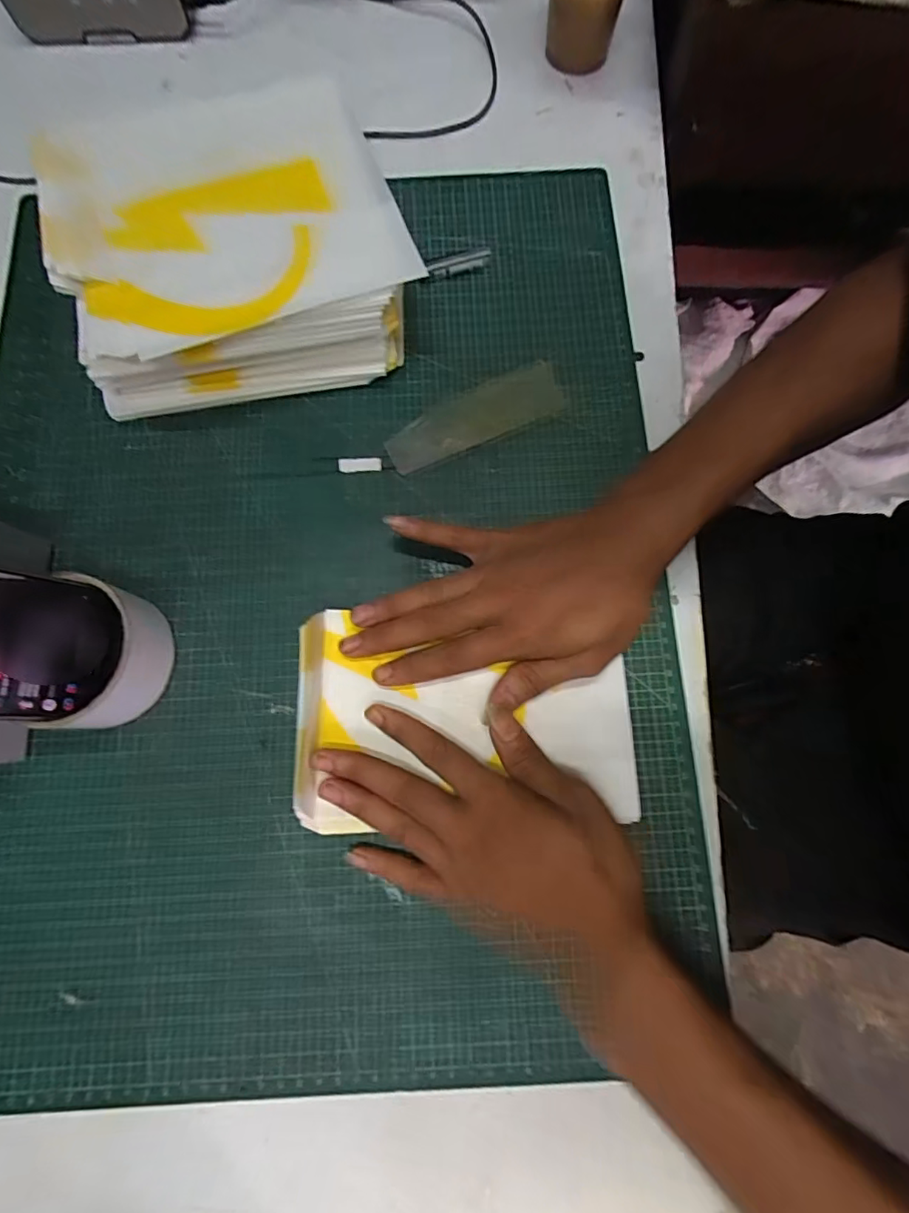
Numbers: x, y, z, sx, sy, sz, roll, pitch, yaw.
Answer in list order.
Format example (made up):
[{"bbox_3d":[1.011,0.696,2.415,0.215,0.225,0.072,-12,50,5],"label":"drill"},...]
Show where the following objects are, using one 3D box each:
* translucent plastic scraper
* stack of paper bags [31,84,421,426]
[{"bbox_3d":[0.014,-0.129,0.367,0.124,0.004,0.041,-24,78,-5],"label":"translucent plastic scraper"},{"bbox_3d":[-0.142,-0.238,0.358,0.221,0.069,0.185,-10,77,-2],"label":"stack of paper bags"}]

